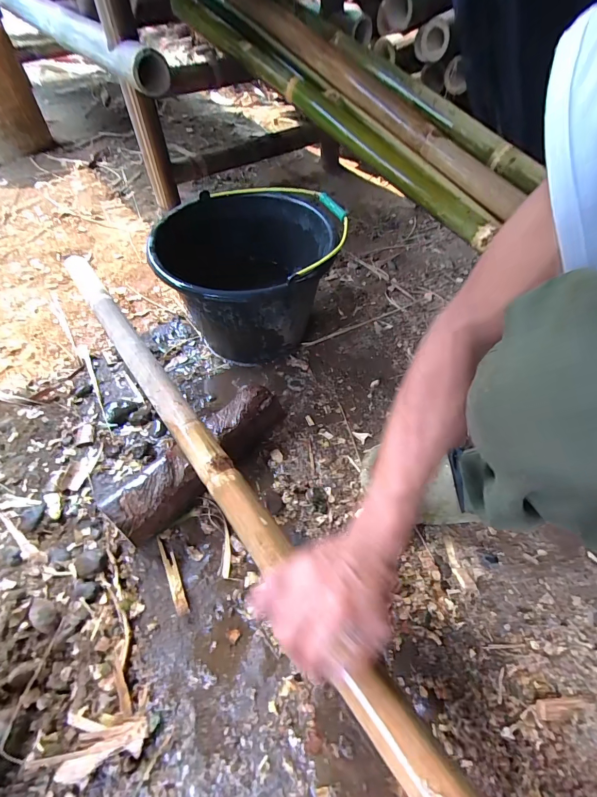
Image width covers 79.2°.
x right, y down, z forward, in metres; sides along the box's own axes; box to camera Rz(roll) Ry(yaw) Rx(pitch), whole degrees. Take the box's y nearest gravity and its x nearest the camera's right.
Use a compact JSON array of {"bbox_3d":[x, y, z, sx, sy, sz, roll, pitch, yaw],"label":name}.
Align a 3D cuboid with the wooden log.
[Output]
[{"bbox_3d":[-0.133,0.075,0.509,0.076,0.067,0.274,34,60,20],"label":"wooden log"}]

